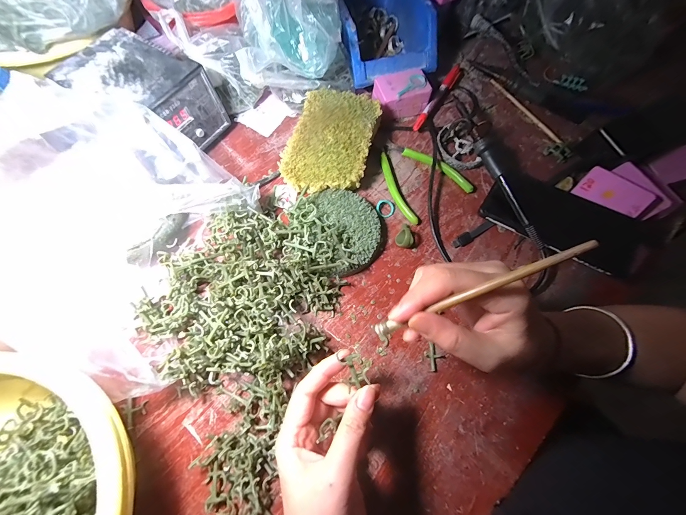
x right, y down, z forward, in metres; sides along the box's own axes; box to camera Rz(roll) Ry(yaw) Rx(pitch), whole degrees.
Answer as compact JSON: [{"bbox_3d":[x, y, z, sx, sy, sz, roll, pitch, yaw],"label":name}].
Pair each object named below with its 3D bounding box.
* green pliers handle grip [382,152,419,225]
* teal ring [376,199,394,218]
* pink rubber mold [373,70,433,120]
[{"bbox_3d":[0.067,-0.086,0.366,0.015,0.011,0.103,-20,73,-9],"label":"green pliers handle grip"},{"bbox_3d":[0.053,-0.061,0.358,0.021,0.009,0.022,1,71,-2],"label":"teal ring"},{"bbox_3d":[0.079,-0.225,0.398,0.070,0.039,0.044,-18,73,-8],"label":"pink rubber mold"}]

